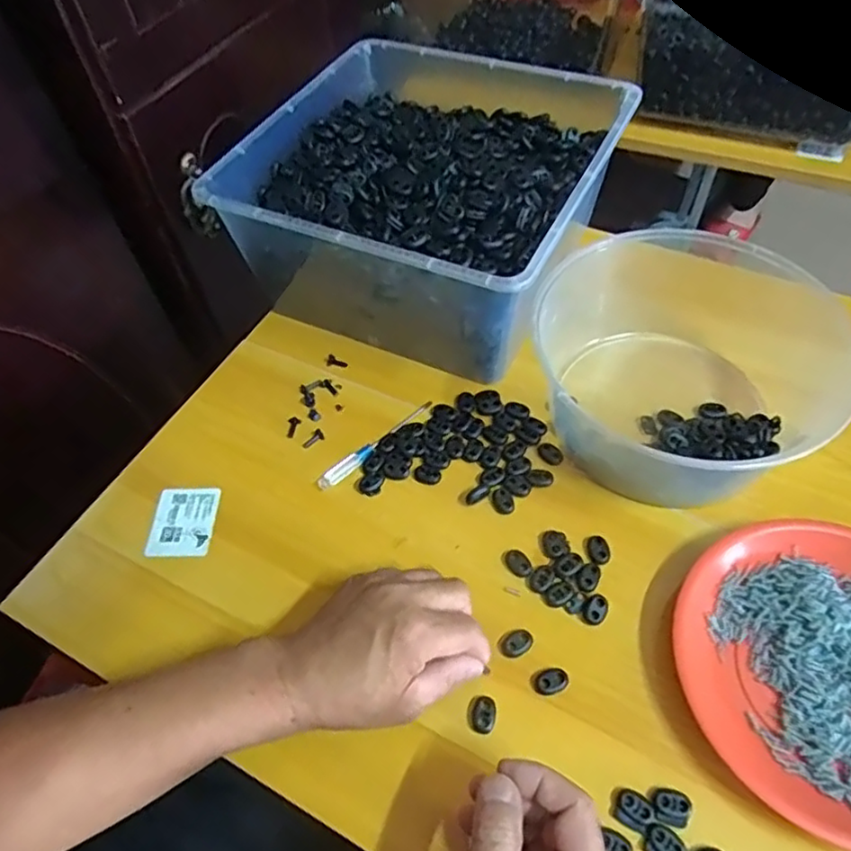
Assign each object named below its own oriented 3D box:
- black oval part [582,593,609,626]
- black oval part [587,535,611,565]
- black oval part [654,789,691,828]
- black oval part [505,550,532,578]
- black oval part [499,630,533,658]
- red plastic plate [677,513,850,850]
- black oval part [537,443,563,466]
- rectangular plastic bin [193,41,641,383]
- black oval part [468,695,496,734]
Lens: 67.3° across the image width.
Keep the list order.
[{"bbox_3d":[0.118,0.126,0.439,0.016,0.006,0.021,33,63,23],"label":"black oval part"},{"bbox_3d":[0.126,0.090,0.464,0.016,0.004,0.022,-7,55,-2],"label":"black oval part"},{"bbox_3d":[0.143,0.222,0.371,0.020,0.004,0.018,5,55,7],"label":"black oval part"},{"bbox_3d":[0.067,0.101,0.464,0.021,0.005,0.015,35,64,24],"label":"black oval part"},{"bbox_3d":[0.062,0.147,0.430,0.022,0.008,0.015,-29,58,-17],"label":"black oval part"},{"bbox_3d":[0.256,0.151,0.398,0.172,0.028,0.193,-16,56,-8],"label":"red plastic plate"},{"bbox_3d":[0.101,0.022,0.516,0.022,0.004,0.017,37,64,25],"label":"black oval part"},{"bbox_3d":[0.008,-0.225,0.610,0.304,0.134,0.337,21,59,17],"label":"rectangular plastic bin"},{"bbox_3d":[0.036,0.184,0.406,0.017,0.004,0.022,8,56,9],"label":"black oval part"}]

